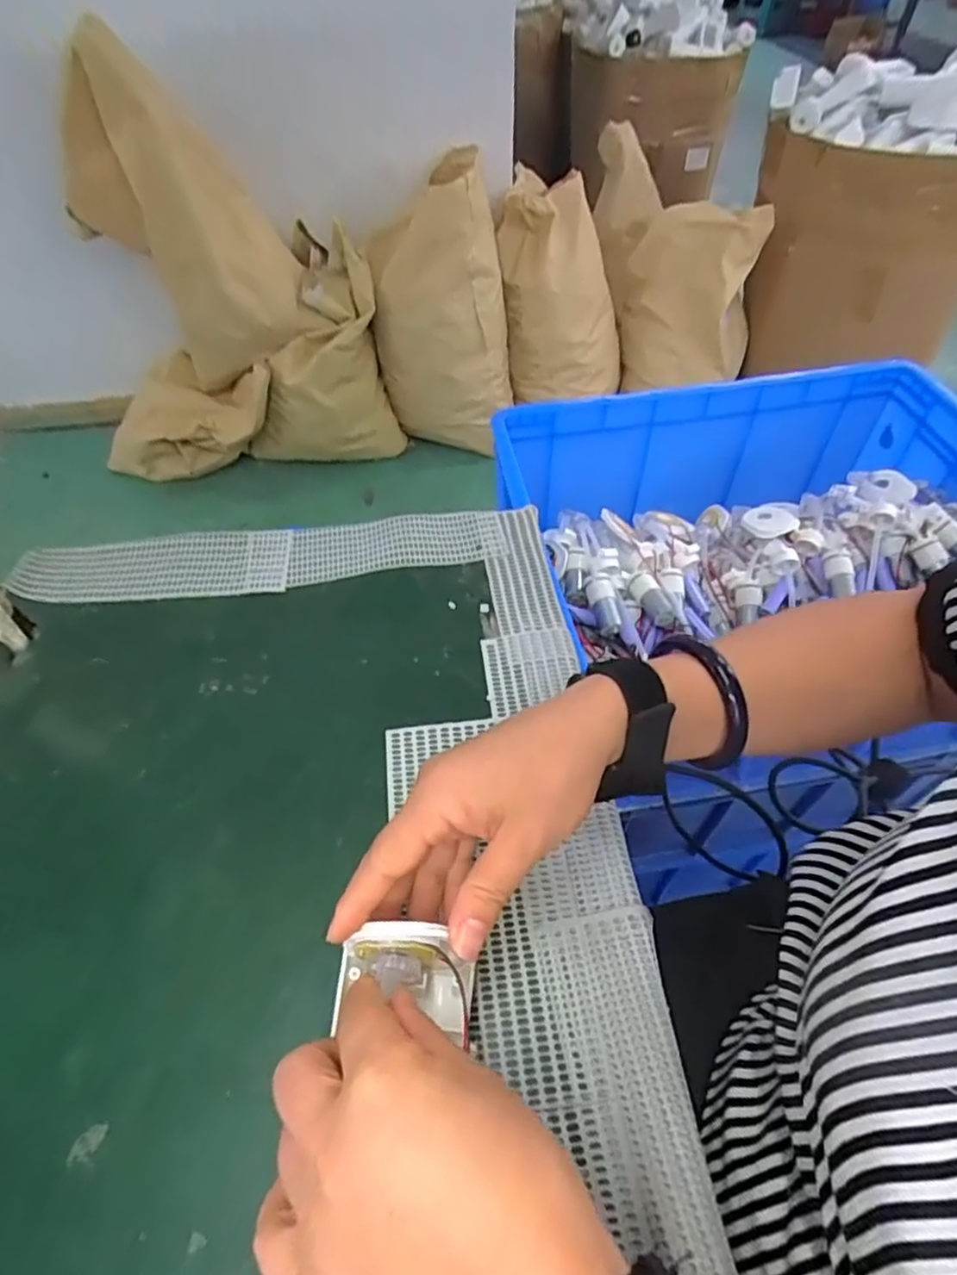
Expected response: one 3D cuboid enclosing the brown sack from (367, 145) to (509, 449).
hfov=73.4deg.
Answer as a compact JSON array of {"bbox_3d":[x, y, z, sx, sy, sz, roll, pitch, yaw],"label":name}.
[{"bbox_3d":[-0.091,-0.788,1.601,0.327,0.587,0.341,-8,52,-5],"label":"brown sack"}]

